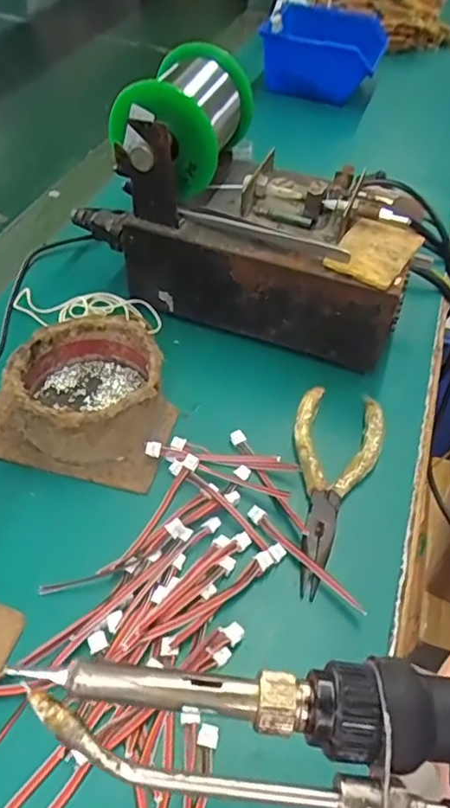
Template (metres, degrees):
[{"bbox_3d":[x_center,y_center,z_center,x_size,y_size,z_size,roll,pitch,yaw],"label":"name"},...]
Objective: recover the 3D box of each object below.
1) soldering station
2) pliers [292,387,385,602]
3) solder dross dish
[{"bbox_3d":[0.016,-0.122,0.386,0.221,0.112,0.111,18,51,11],"label":"soldering station"},{"bbox_3d":[0.056,0.042,0.319,0.050,0.013,0.127,16,50,9],"label":"pliers"},{"bbox_3d":[-0.079,-0.011,0.331,0.080,0.041,0.079,2,49,-3],"label":"solder dross dish"}]

